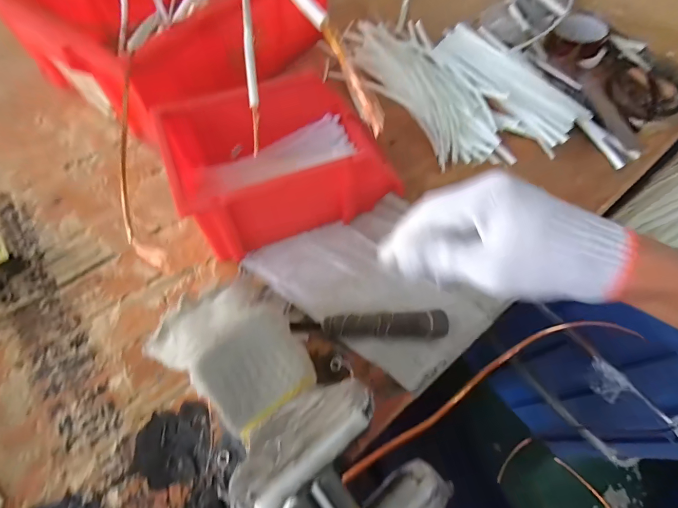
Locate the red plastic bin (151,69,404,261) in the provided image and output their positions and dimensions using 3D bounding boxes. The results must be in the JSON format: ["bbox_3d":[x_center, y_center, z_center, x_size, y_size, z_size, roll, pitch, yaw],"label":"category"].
[{"bbox_3d":[-0.066,-0.115,0.433,0.240,0.115,0.175,-19,63,-13],"label":"red plastic bin"}]

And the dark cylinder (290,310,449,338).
[{"bbox_3d":[0.033,0.080,0.381,0.161,0.030,0.024,-2,61,-3],"label":"dark cylinder"}]

